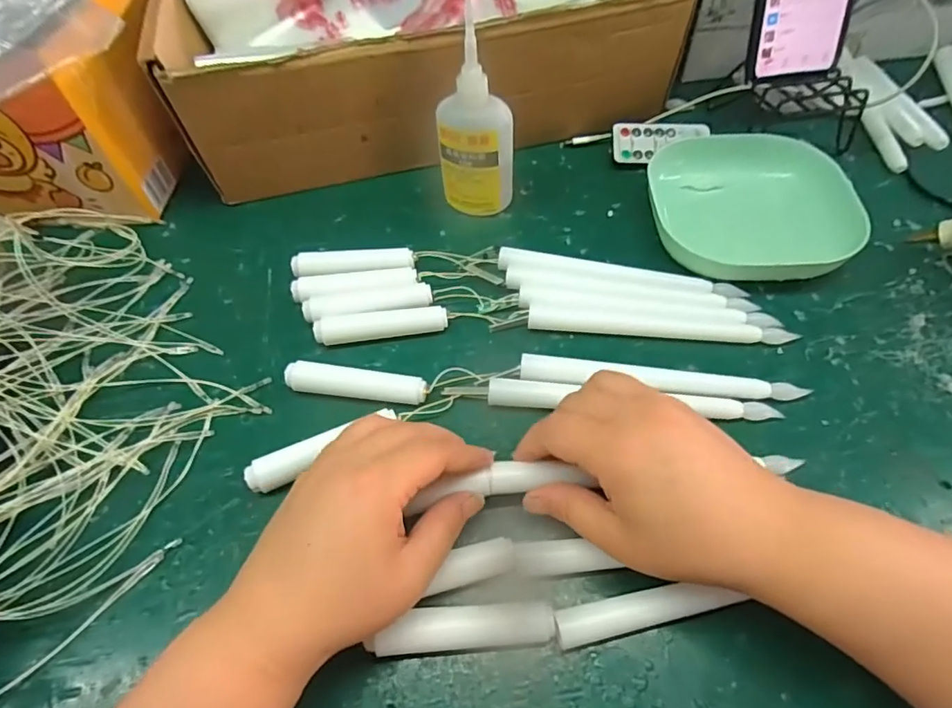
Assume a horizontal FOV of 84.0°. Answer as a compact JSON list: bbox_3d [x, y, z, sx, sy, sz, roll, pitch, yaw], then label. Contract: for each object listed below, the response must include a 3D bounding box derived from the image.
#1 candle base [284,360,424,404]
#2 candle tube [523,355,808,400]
[{"bbox_3d":[-0.076,0.021,0.339,0.089,0.020,0.018,6,57,7],"label":"candle base"},{"bbox_3d":[0.114,0.017,0.330,0.171,0.016,0.016,5,57,7],"label":"candle tube"}]

